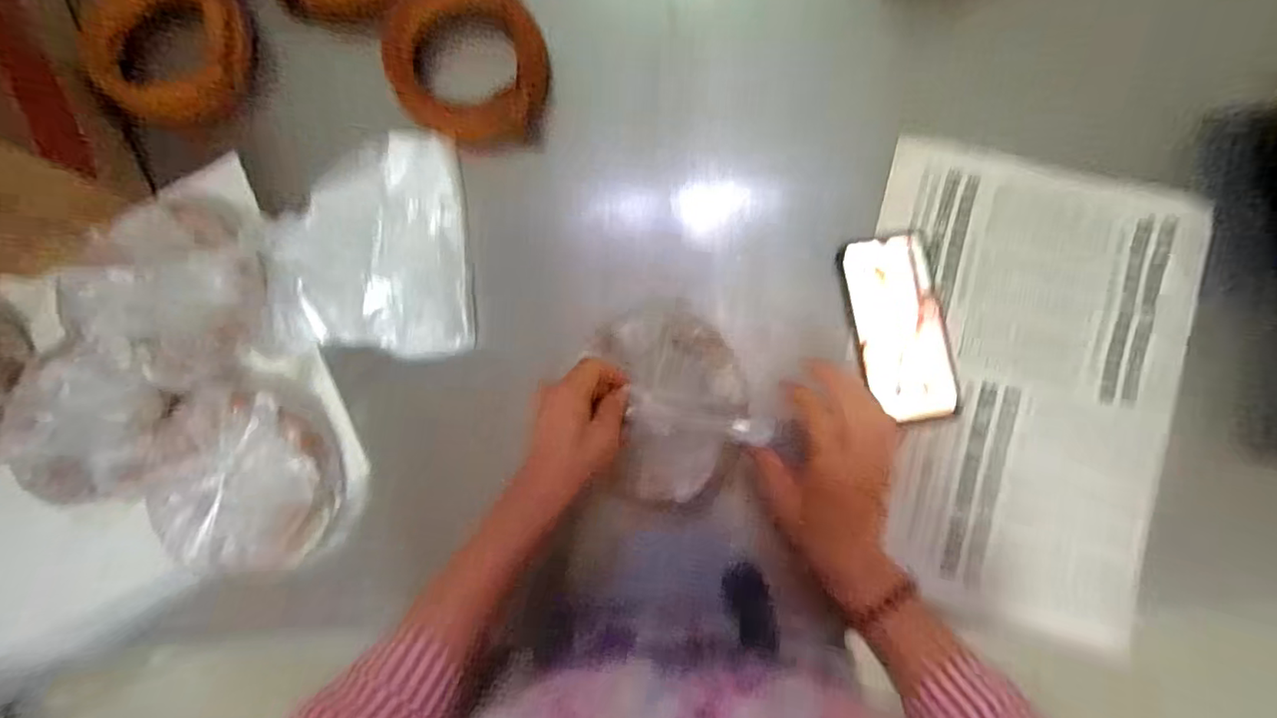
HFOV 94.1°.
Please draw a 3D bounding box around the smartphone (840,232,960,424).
[{"bbox_3d":[0.229,-0.027,0.519,0.079,0.017,0.160,-12,83,2],"label":"smartphone"}]

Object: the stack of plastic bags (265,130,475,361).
[{"bbox_3d":[-0.250,-0.102,0.558,0.178,0.015,0.208,-7,83,-1],"label":"stack of plastic bags"}]

